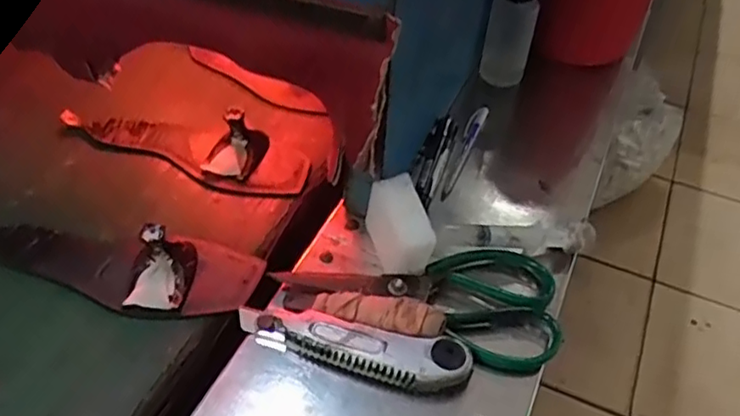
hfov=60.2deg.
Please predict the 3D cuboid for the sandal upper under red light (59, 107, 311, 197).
[{"bbox_3d":[-0.175,-0.066,0.593,0.250,0.040,0.072,11,46,14],"label":"sandal upper under red light"}]

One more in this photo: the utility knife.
[{"bbox_3d":[-0.014,0.093,0.435,0.161,0.019,0.036,9,45,13],"label":"utility knife"}]

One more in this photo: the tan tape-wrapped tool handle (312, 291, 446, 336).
[{"bbox_3d":[0.006,0.073,0.450,0.092,0.018,0.029,10,45,13],"label":"tan tape-wrapped tool handle"}]

